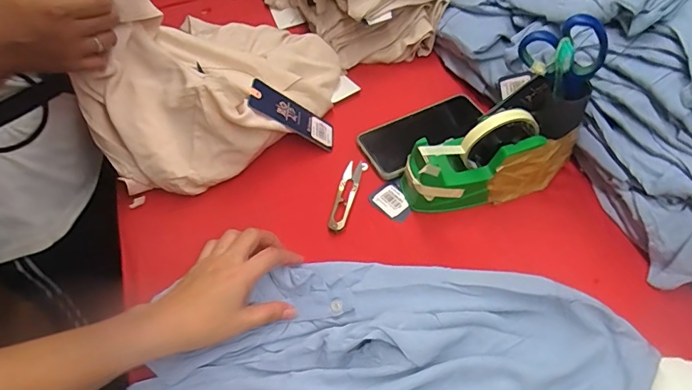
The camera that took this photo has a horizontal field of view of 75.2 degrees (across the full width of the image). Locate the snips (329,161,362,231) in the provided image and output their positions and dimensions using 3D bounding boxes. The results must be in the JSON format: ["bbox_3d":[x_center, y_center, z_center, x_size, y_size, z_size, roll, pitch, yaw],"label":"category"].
[{"bbox_3d":[0.001,-0.003,0.522,0.020,0.012,0.102,9,57,9],"label":"snips"}]

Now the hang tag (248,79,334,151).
[{"bbox_3d":[-0.062,-0.094,0.539,0.120,0.009,0.048,26,49,-31],"label":"hang tag"}]

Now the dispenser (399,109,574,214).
[{"bbox_3d":[0.154,-0.042,0.484,0.182,0.098,0.068,-6,55,-1],"label":"dispenser"}]

